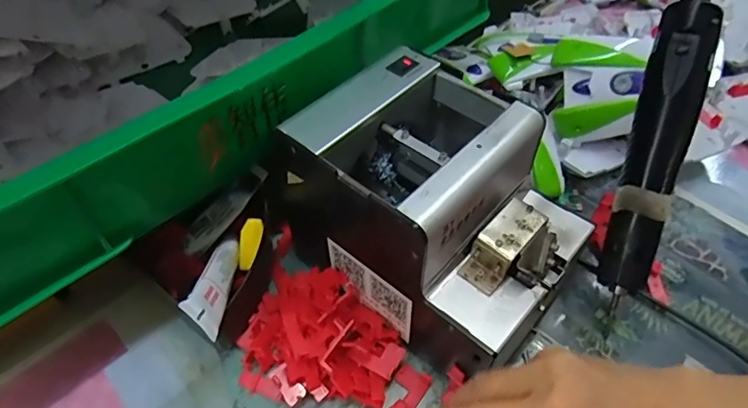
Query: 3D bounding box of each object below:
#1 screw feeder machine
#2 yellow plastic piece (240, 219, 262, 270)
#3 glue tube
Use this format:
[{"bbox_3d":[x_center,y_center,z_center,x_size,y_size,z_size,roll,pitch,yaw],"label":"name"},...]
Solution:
[{"bbox_3d":[0.041,0.007,0.352,0.184,0.146,0.124,32,57,24],"label":"screw feeder machine"},{"bbox_3d":[-0.094,0.030,0.377,0.017,0.007,0.039,5,73,5],"label":"yellow plastic piece"},{"bbox_3d":[-0.108,0.051,0.336,0.013,0.027,0.106,-38,21,11],"label":"glue tube"}]

